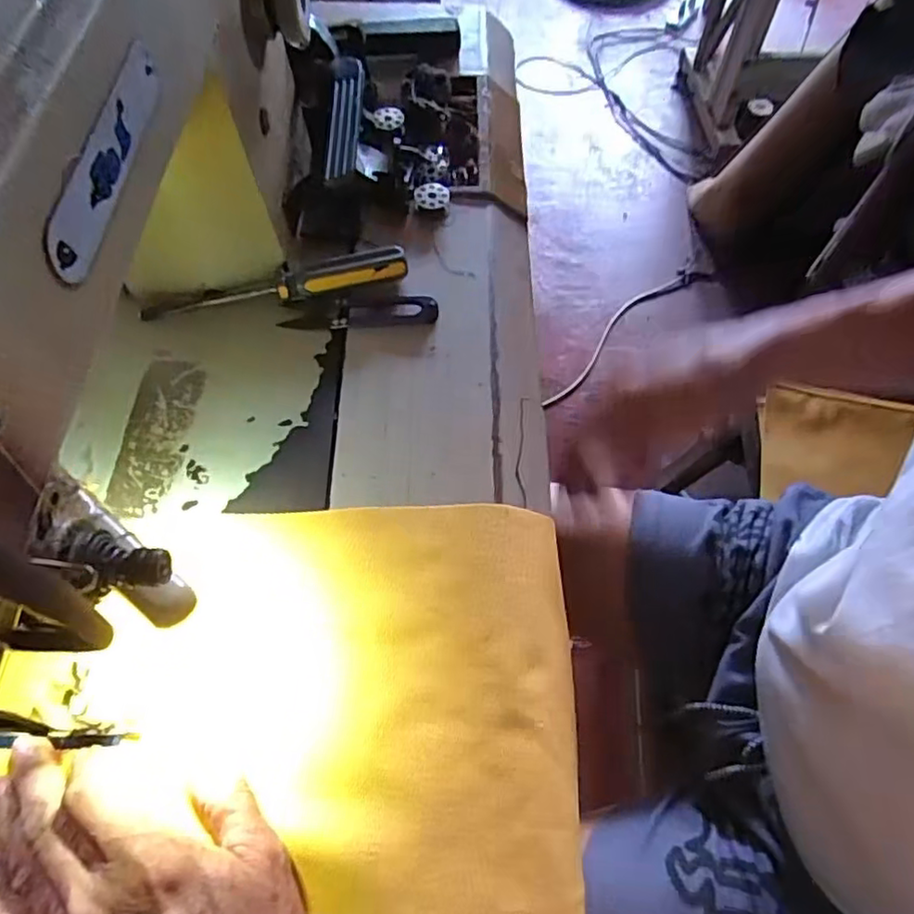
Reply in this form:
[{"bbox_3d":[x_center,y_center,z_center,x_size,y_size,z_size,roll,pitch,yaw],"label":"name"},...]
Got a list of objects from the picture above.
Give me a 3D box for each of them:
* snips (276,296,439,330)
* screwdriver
[{"bbox_3d":[-0.063,-0.093,0.405,0.099,0.008,0.022,2,63,-1],"label":"snips"},{"bbox_3d":[-0.118,-0.110,0.404,0.171,0.021,0.019,-10,64,-7],"label":"screwdriver"}]

